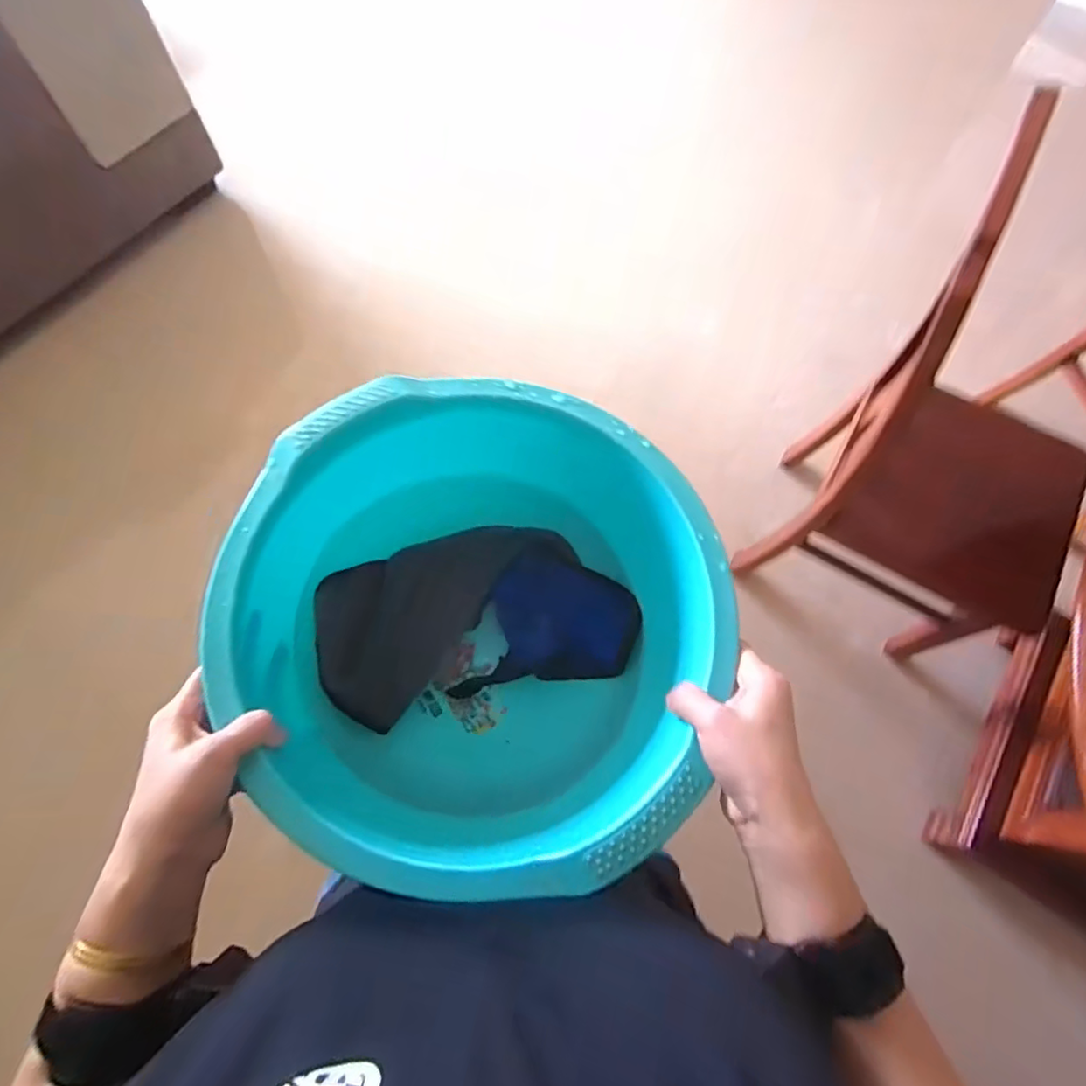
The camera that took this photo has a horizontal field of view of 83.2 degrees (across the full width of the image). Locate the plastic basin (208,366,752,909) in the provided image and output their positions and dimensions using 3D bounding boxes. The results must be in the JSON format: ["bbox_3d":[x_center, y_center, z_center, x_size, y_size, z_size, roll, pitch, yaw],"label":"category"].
[{"bbox_3d":[-0.047,0.061,0.476,0.334,0.159,0.325,1,69,-2],"label":"plastic basin"}]

